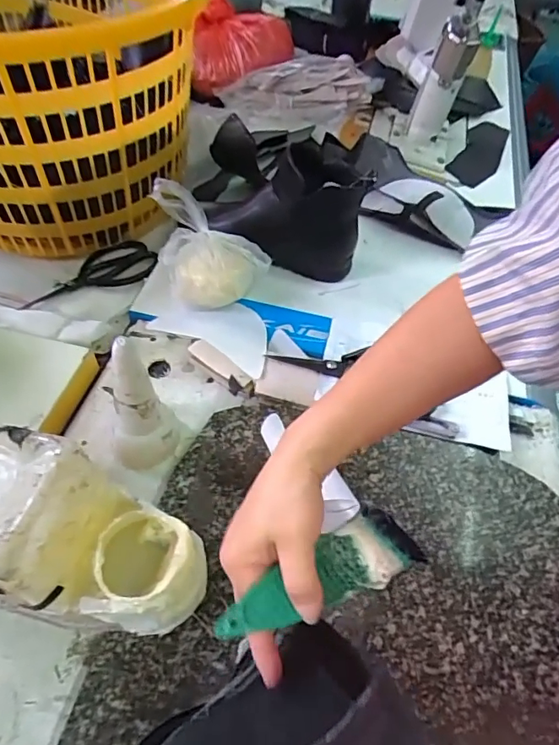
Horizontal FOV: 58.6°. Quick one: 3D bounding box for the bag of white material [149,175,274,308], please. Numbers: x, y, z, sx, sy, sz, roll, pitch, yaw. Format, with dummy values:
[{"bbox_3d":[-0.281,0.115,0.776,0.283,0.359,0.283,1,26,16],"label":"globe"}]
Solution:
[{"bbox_3d":[-0.080,-0.145,0.591,0.126,0.142,0.089,-18,54,-16],"label":"bag of white material"}]

